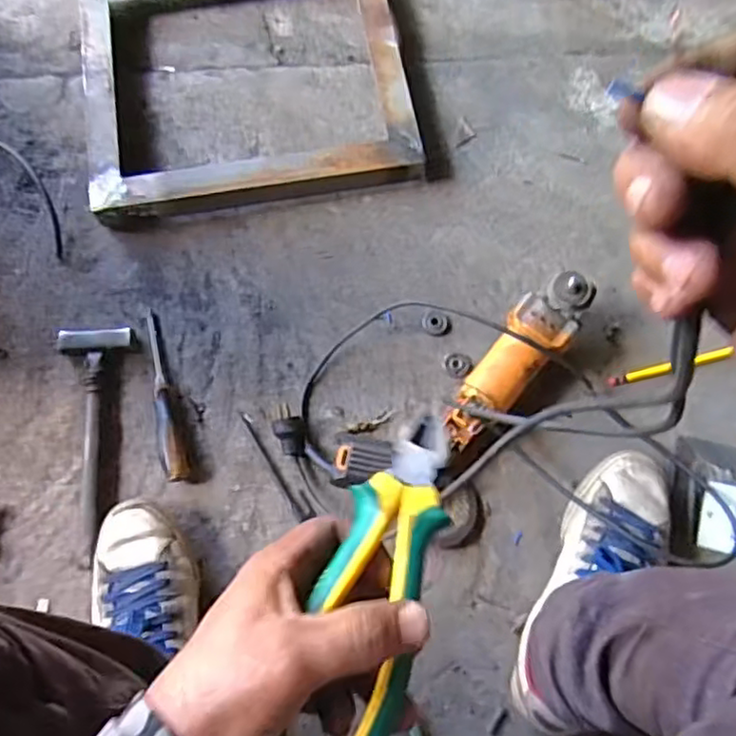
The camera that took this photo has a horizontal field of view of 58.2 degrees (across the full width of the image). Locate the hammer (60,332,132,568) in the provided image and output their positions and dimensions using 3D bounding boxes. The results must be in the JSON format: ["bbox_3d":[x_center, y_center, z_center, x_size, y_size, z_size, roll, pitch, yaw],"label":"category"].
[{"bbox_3d":[-0.293,0.079,0.718,0.074,0.026,0.252,-6,75,-2],"label":"hammer"}]

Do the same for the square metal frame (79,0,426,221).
[{"bbox_3d":[-0.154,-0.380,0.835,0.397,0.047,0.368,-9,75,-3],"label":"square metal frame"}]

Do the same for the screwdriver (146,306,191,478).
[{"bbox_3d":[-0.231,0.028,0.731,0.025,0.025,0.201,-18,76,-5],"label":"screwdriver"}]

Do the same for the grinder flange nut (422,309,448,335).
[{"bbox_3d":[0.077,-0.054,0.764,0.028,0.004,0.029,-6,75,-2],"label":"grinder flange nut"}]

